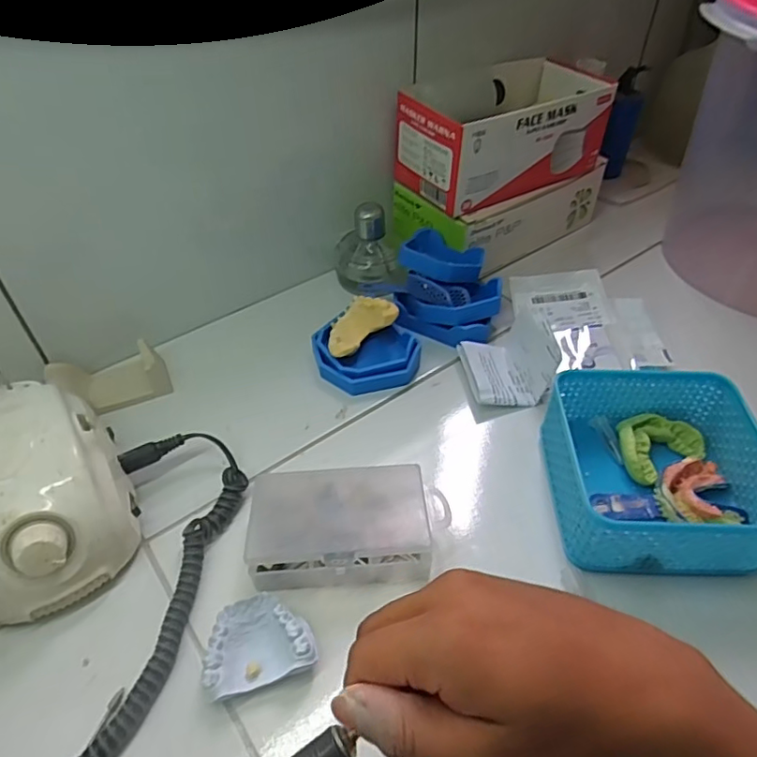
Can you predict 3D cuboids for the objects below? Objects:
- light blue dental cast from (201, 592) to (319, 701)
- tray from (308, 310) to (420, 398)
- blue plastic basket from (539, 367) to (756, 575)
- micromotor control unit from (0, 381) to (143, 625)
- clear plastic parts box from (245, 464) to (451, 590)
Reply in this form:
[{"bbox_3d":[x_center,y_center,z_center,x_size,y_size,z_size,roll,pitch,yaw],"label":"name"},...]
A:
[{"bbox_3d":[-0.072,0.156,0.335,0.062,0.022,0.049,-14,46,-12],"label":"light blue dental cast"},{"bbox_3d":[-0.014,-0.021,0.503,0.093,0.030,0.071,20,48,20],"label":"tray"},{"bbox_3d":[0.189,0.057,0.389,0.132,0.053,0.134,-1,45,0],"label":"blue plastic basket"},{"bbox_3d":[-0.227,0.077,0.373,0.105,0.083,0.134,-24,49,-22],"label":"micromotor control unit"},{"bbox_3d":[-0.022,0.099,0.380,0.133,0.034,0.079,-1,45,0],"label":"clear plastic parts box"}]

